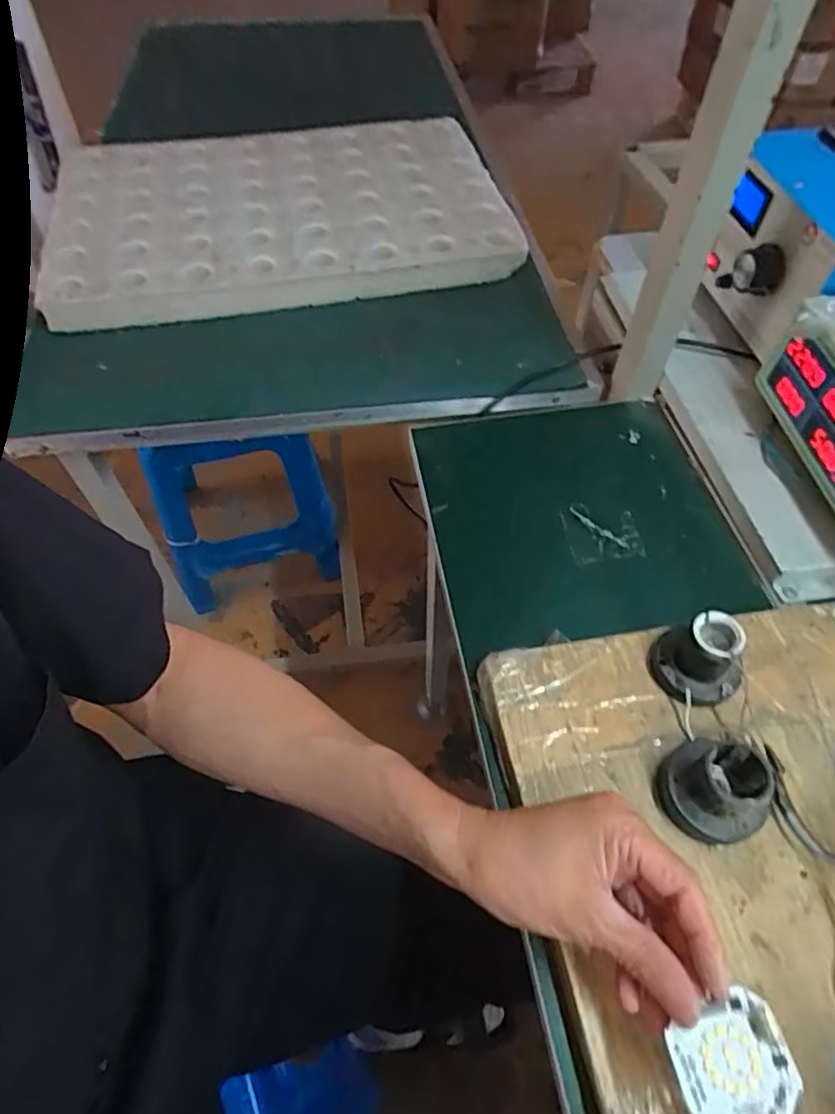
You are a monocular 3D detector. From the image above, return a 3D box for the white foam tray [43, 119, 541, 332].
[{"bbox_3d":[-0.181,-0.455,0.801,0.565,0.039,0.406,-6,55,-5],"label":"white foam tray"}]

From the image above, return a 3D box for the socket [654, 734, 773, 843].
[{"bbox_3d":[0.176,0.136,0.363,0.054,0.049,0.051,-1,56,2],"label":"socket"}]

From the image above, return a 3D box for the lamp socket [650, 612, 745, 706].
[{"bbox_3d":[0.189,0.066,0.411,0.050,0.048,0.059,-40,63,-23],"label":"lamp socket"}]

